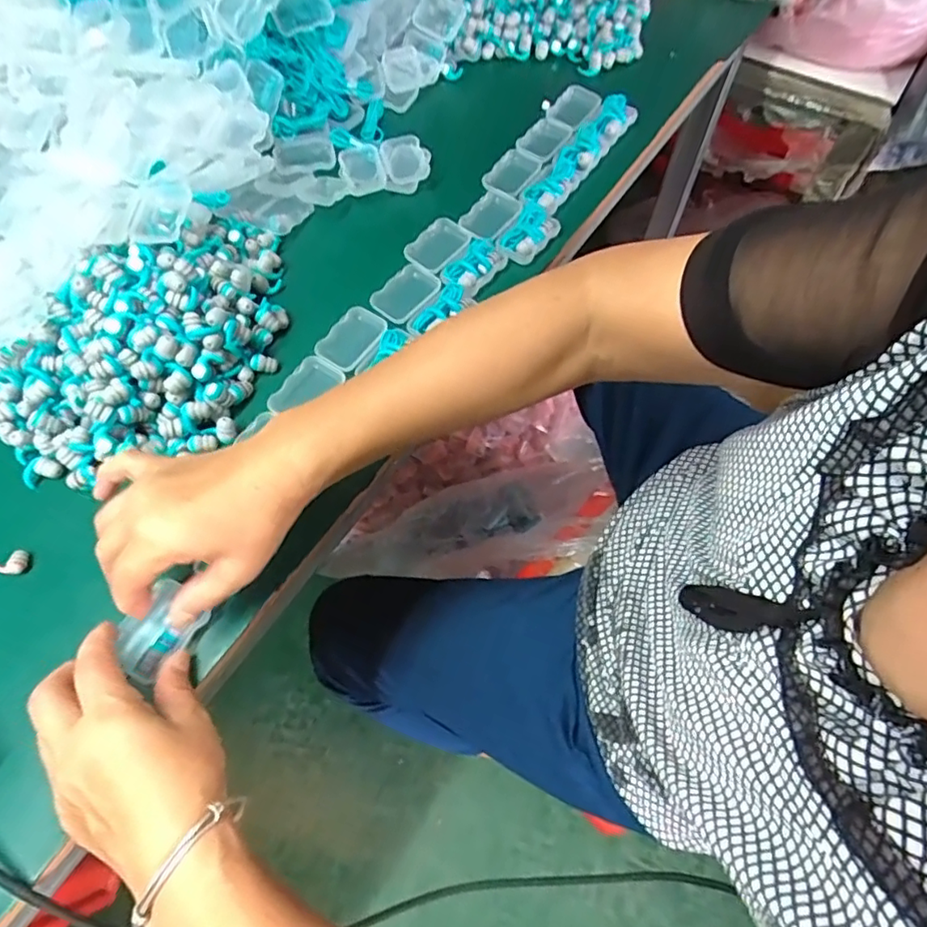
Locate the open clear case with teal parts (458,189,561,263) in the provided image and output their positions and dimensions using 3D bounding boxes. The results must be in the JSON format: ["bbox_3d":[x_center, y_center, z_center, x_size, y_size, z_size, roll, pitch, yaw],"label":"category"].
[{"bbox_3d":[0.038,-0.212,0.503,0.081,0.015,0.059,36,70,17],"label":"open clear case with teal parts"}]

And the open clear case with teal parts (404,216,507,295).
[{"bbox_3d":[-0.007,-0.178,0.485,0.057,0.014,0.081,-42,71,-18],"label":"open clear case with teal parts"}]

